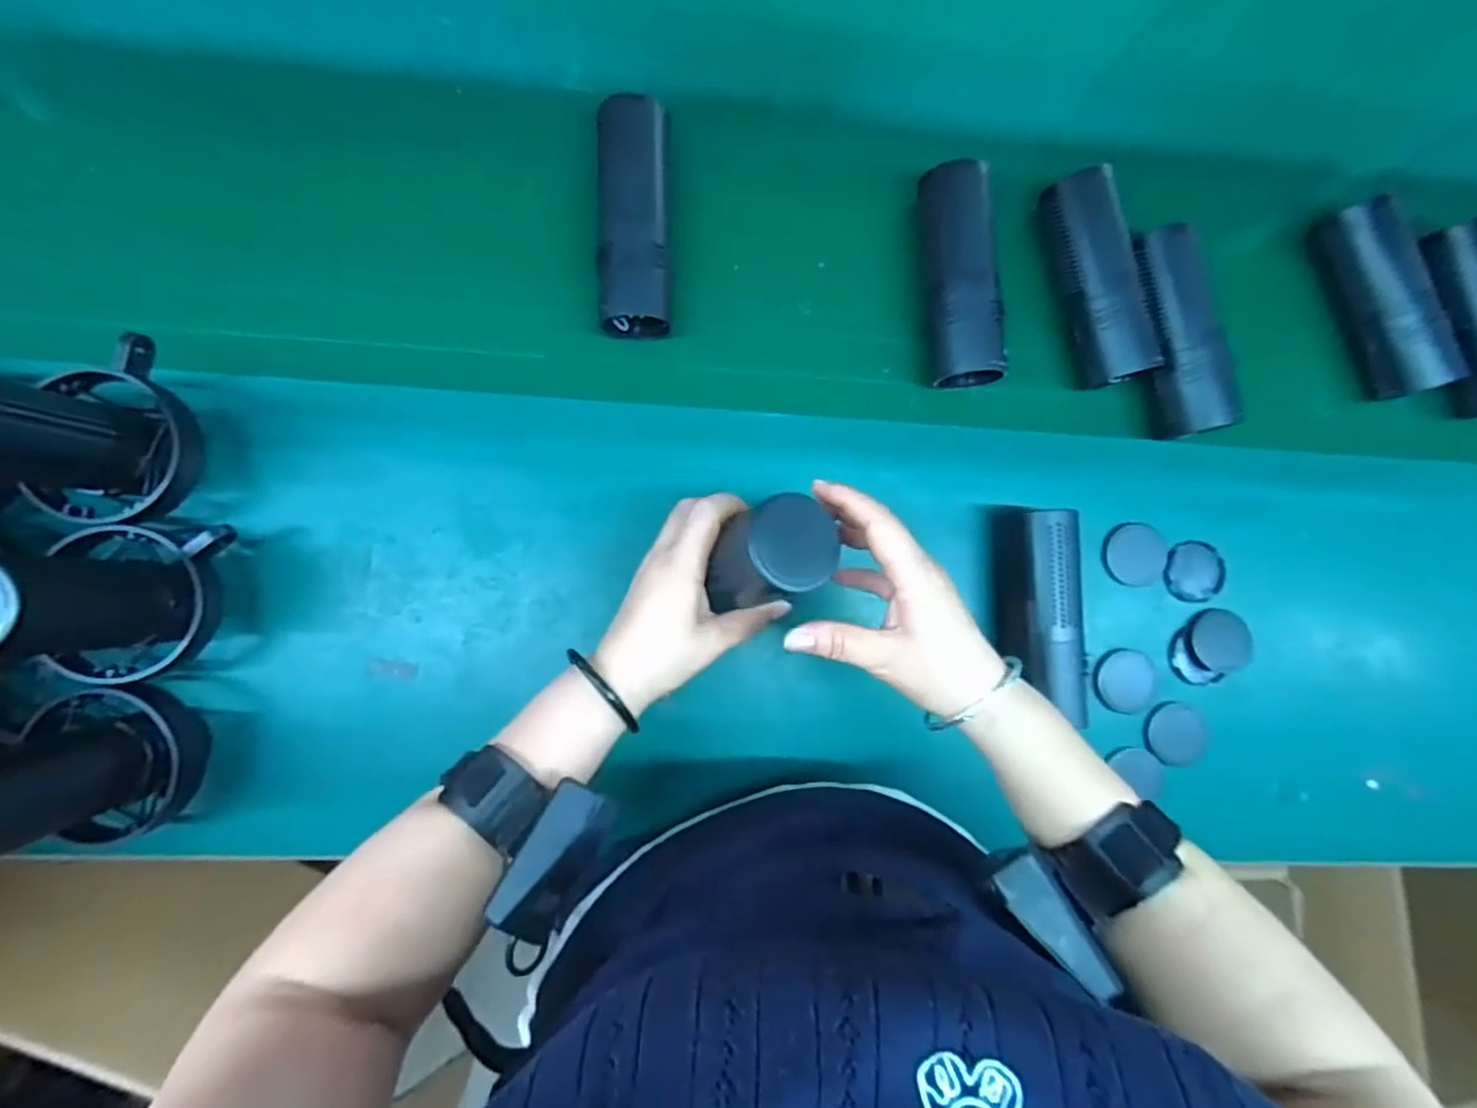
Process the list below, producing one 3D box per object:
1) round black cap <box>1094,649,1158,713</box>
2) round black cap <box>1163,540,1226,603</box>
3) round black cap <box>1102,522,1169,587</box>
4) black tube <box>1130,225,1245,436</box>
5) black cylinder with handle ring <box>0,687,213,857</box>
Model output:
[{"bbox_3d":[0.313,0.103,0.550,0.052,0.007,0.049,0,90,-5],"label":"round black cap"},{"bbox_3d":[0.373,0.014,0.556,0.051,0.008,0.049,0,90,-5],"label":"round black cap"},{"bbox_3d":[0.321,0.001,0.549,0.052,0.009,0.050,0,90,-5],"label":"round black cap"},{"bbox_3d":[0.346,-0.175,0.539,0.045,0.048,0.160,-13,91,-5],"label":"black tube"},{"bbox_3d":[-0.398,0.134,0.402,0.097,0.177,0.095,-19,90,-4],"label":"black cylinder with handle ring"}]

